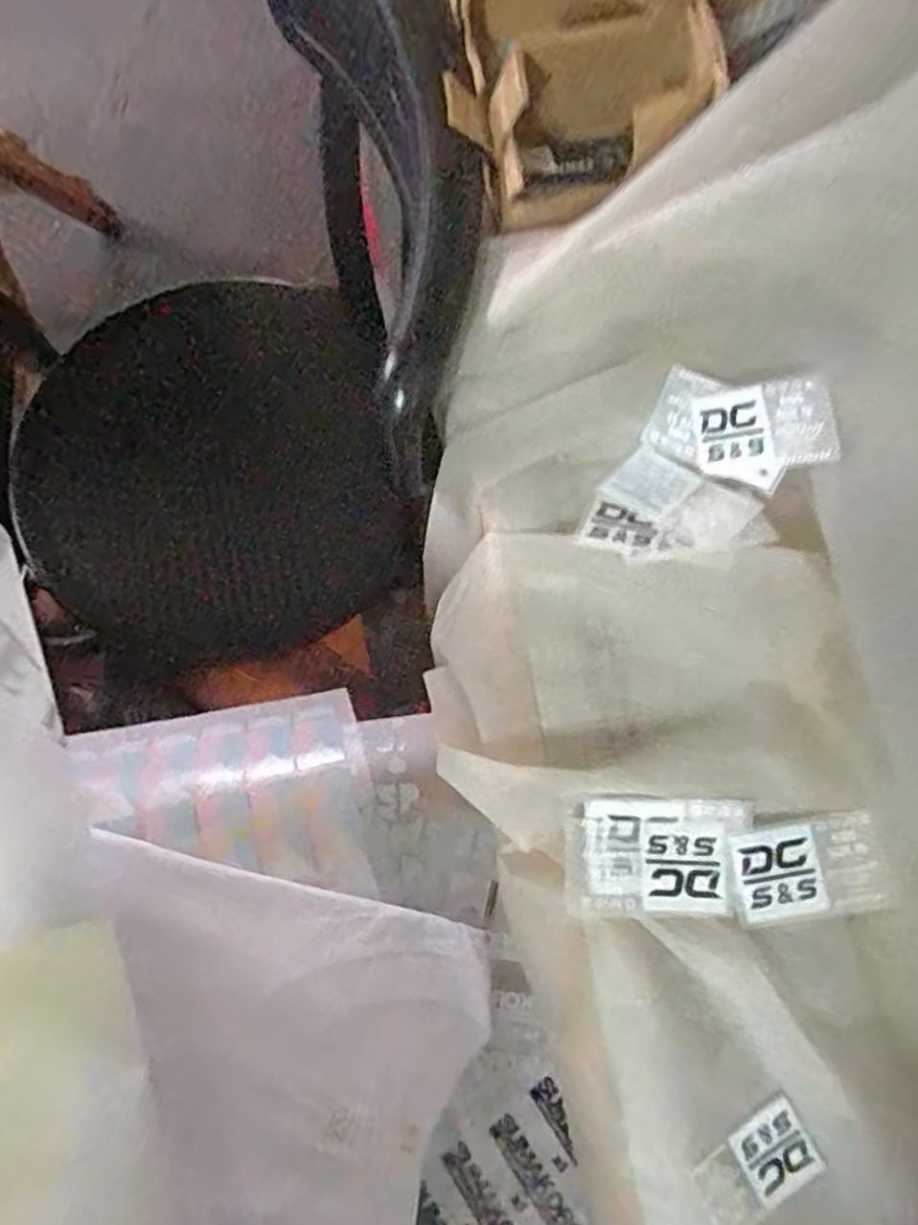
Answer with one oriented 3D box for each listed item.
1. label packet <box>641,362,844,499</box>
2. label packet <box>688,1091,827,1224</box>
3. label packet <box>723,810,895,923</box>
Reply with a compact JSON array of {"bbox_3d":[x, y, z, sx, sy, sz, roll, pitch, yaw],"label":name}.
[{"bbox_3d":[0.129,-0.084,0.337,0.012,0.052,0.088,-29,35,-33],"label":"label packet"},{"bbox_3d":[0.117,0.219,0.283,0.049,0.004,0.030,-30,77,-14],"label":"label packet"},{"bbox_3d":[0.150,0.109,0.312,0.066,0.004,0.043,-5,76,0],"label":"label packet"}]

